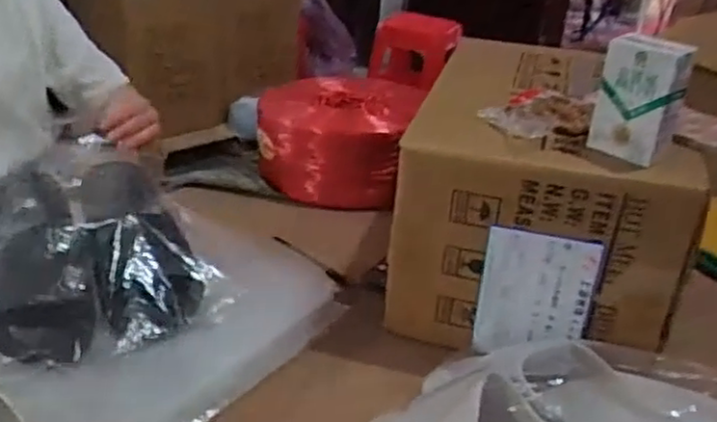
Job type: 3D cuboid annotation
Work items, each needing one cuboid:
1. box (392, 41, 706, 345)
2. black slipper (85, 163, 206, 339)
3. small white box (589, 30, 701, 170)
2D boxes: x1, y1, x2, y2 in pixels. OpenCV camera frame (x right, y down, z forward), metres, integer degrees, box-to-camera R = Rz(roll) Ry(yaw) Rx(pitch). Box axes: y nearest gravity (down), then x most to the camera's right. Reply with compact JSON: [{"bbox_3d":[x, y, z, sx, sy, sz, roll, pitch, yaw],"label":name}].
[{"bbox_3d":[0.218,-0.030,0.831,0.283,0.241,0.319,12,30,14],"label":"box"},{"bbox_3d":[-0.248,0.032,0.808,0.100,0.057,0.240,-10,52,-25],"label":"black slipper"},{"bbox_3d":[0.255,-0.102,0.654,0.022,0.112,0.075,-17,36,-35],"label":"small white box"}]

